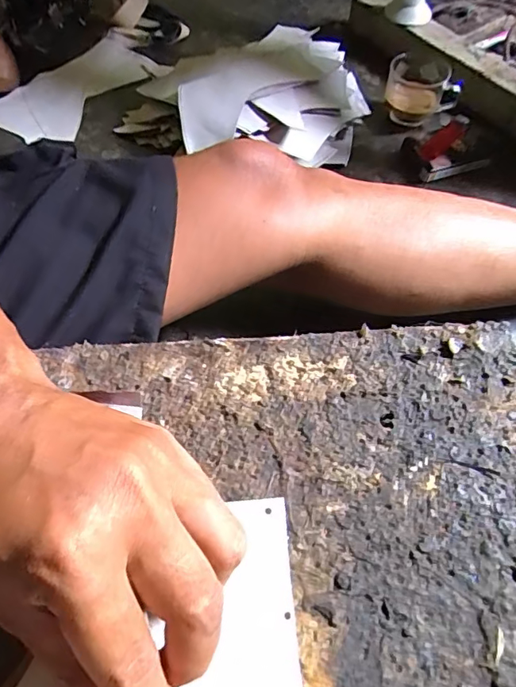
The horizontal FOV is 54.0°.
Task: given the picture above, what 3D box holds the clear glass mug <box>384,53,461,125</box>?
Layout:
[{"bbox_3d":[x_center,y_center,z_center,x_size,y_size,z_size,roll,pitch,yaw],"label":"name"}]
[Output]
[{"bbox_3d":[0.207,-0.325,0.655,0.086,0.061,0.075,-4,58,-3],"label":"clear glass mug"}]

